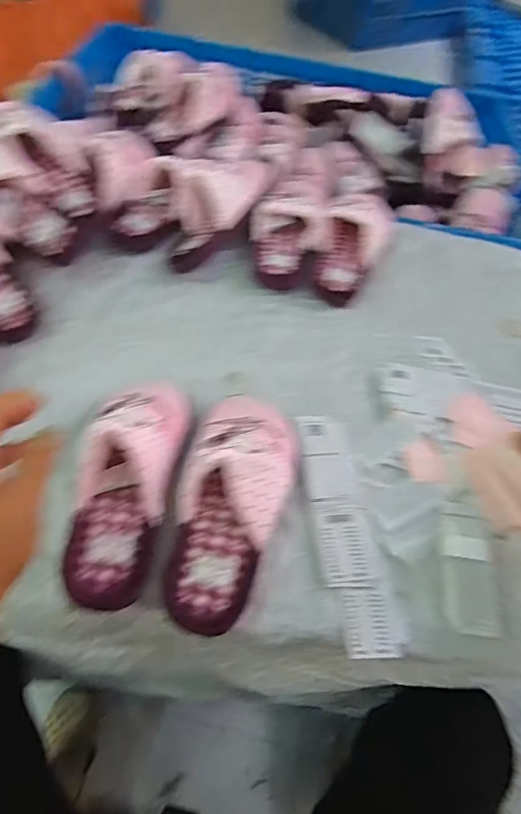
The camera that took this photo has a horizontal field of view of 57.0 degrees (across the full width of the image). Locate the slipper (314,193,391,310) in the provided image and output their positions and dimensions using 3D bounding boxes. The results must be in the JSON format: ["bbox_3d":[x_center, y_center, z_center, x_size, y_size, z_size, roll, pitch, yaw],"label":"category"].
[{"bbox_3d":[0.139,-0.252,0.717,0.101,0.070,0.234,20,54,5],"label":"slipper"}]

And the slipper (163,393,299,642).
[{"bbox_3d":[-0.023,0.082,0.453,0.103,0.074,0.240,12,54,0],"label":"slipper"}]

